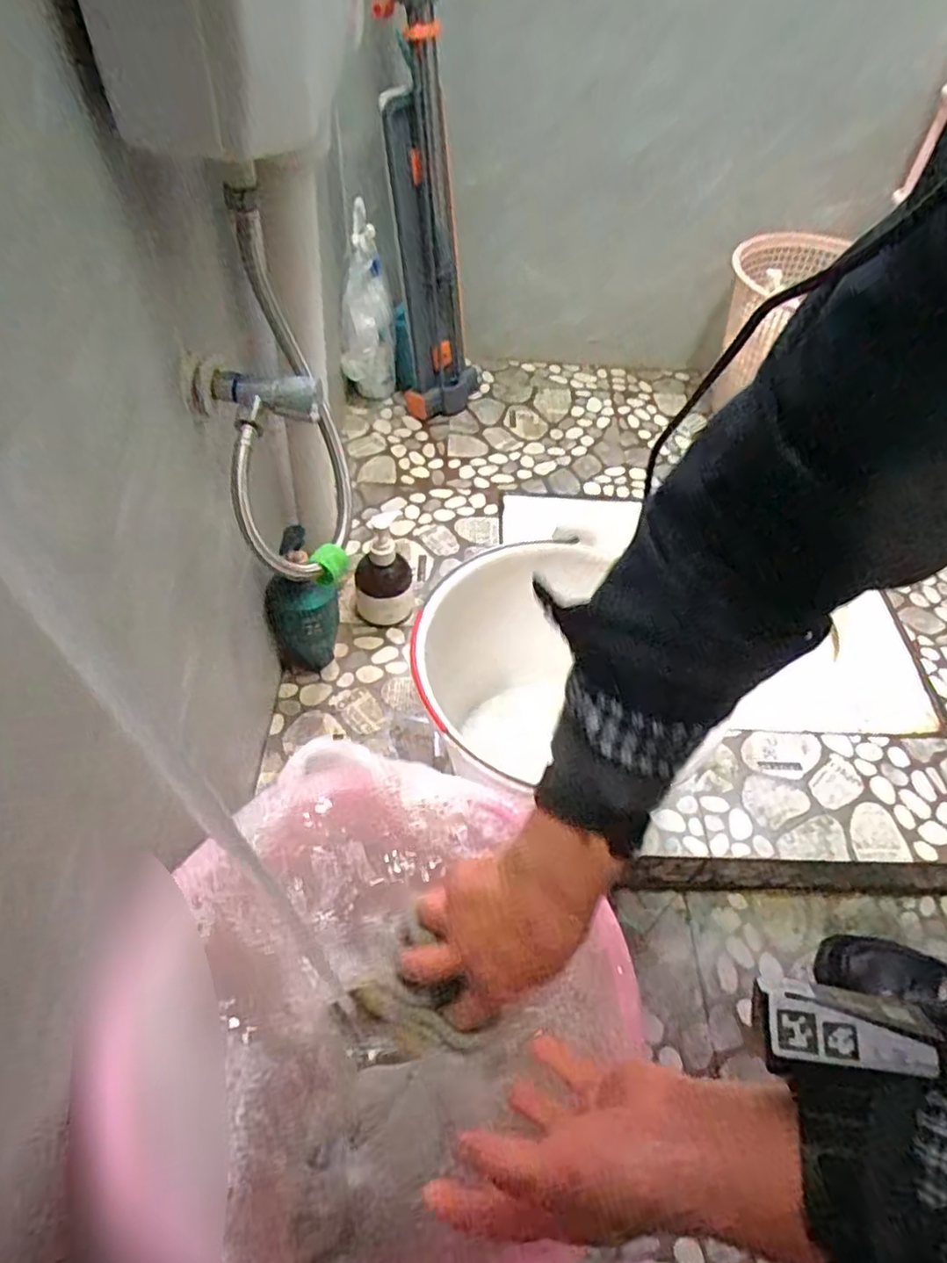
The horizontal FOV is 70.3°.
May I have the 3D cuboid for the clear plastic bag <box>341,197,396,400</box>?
[{"bbox_3d":[-0.166,-0.489,1.060,0.086,0.277,0.055,-5,52,-7],"label":"clear plastic bag"}]

